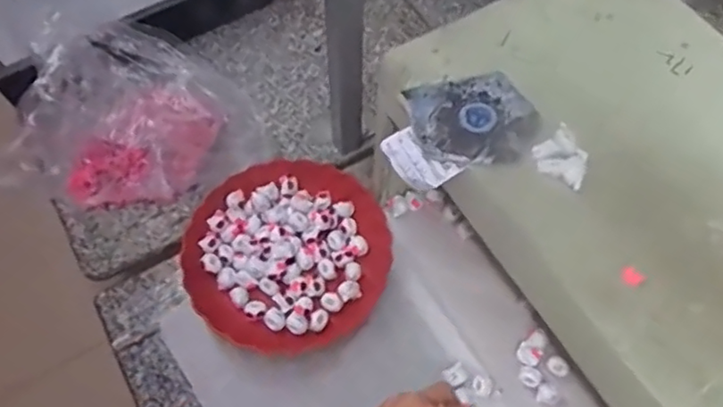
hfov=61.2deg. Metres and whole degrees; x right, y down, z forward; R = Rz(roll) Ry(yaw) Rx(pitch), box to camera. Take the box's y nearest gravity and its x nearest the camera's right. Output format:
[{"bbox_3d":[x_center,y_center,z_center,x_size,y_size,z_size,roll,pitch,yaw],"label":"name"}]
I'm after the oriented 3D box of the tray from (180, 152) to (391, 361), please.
[{"bbox_3d":[-0.087,0.056,0.749,0.241,0.056,0.236,0,61,0],"label":"tray"}]

